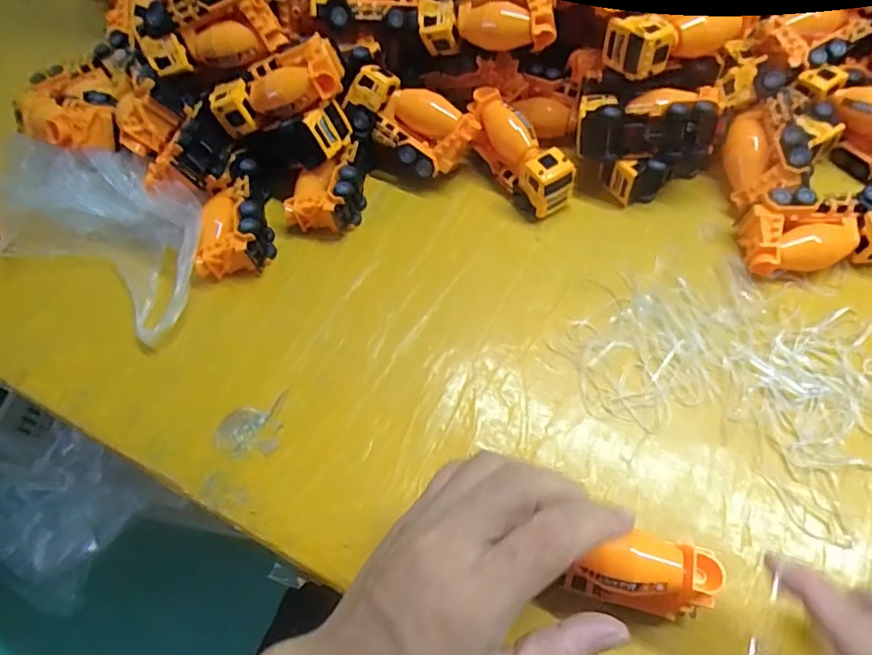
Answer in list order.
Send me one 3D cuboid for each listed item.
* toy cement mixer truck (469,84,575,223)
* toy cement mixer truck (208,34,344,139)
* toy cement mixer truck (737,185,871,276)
[{"bbox_3d":[0.063,-0.140,0.441,0.032,0.043,0.108,-31,78,-17],"label":"toy cement mixer truck"},{"bbox_3d":[-0.120,-0.180,0.425,0.096,0.032,0.044,-15,54,18],"label":"toy cement mixer truck"},{"bbox_3d":[0.274,-0.067,0.395,0.104,0.035,0.053,-3,60,2],"label":"toy cement mixer truck"}]

